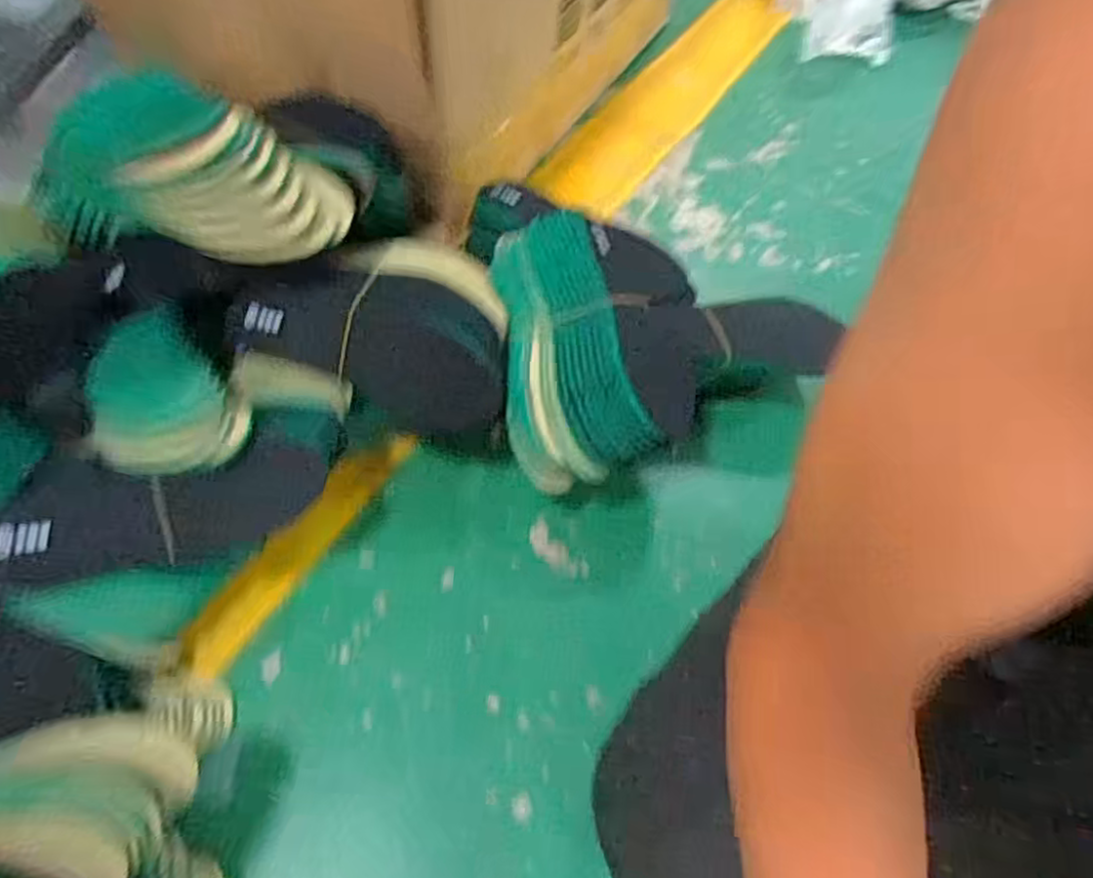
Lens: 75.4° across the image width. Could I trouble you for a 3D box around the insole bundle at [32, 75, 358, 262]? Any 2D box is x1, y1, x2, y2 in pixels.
[{"bbox_3d":[-0.286,-0.217,0.581,0.231,0.089,0.091,4,58,-2],"label":"insole bundle"}]

